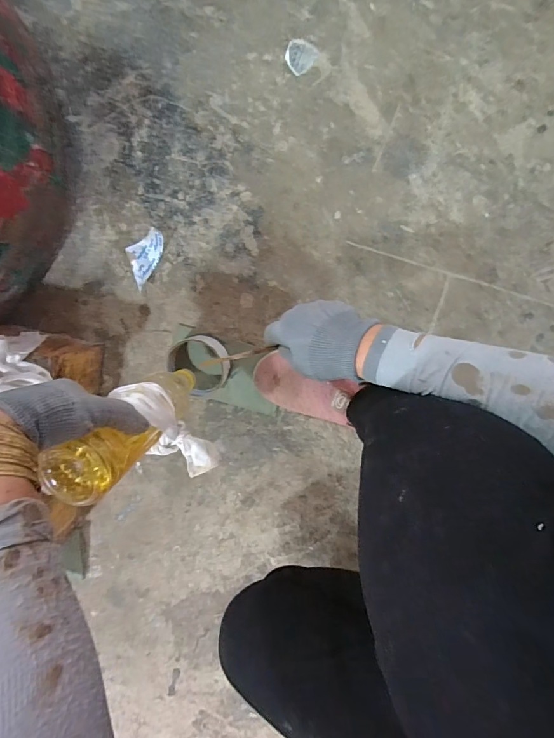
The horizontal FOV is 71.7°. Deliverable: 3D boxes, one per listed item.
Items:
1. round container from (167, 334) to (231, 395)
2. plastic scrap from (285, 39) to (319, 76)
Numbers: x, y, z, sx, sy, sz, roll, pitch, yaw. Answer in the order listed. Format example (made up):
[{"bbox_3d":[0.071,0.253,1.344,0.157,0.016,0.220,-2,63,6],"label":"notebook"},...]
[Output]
[{"bbox_3d":[-0.105,-0.008,0.528,0.074,0.038,0.085,-39,94,8],"label":"round container"},{"bbox_3d":[0.029,-0.387,0.471,0.036,0.004,0.037,1,98,4],"label":"plastic scrap"}]

